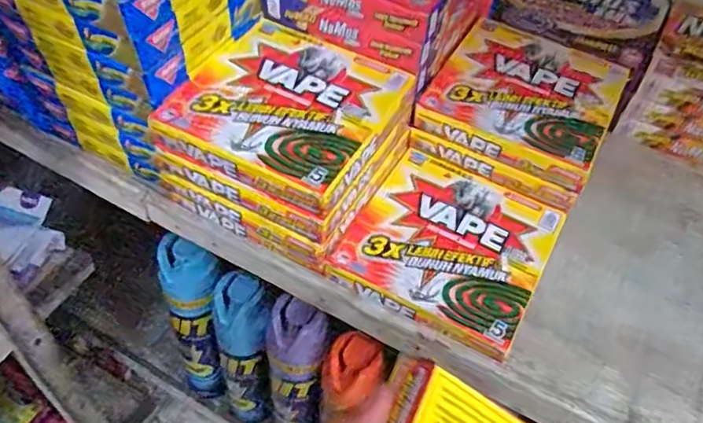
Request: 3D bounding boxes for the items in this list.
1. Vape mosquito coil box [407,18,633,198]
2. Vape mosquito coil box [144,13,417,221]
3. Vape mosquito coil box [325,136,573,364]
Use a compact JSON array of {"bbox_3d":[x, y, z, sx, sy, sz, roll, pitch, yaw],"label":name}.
[{"bbox_3d":[0.139,-0.093,0.471,0.132,0.022,0.142,26,52,15],"label":"Vape mosquito coil box"},{"bbox_3d":[-0.044,-0.072,0.412,0.136,0.027,0.136,25,52,14],"label":"Vape mosquito coil box"},{"bbox_3d":[0.070,0.025,0.430,0.133,0.028,0.132,27,52,16],"label":"Vape mosquito coil box"}]

